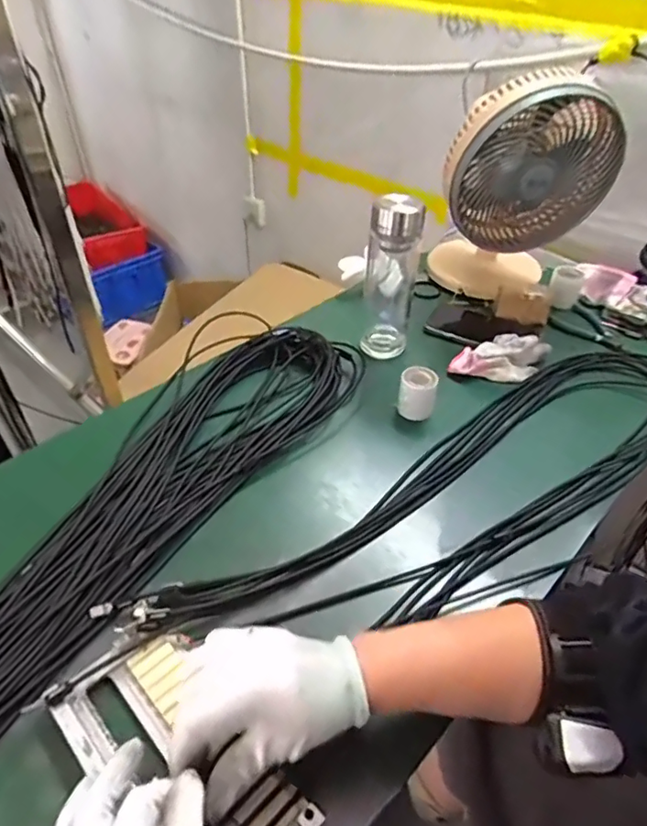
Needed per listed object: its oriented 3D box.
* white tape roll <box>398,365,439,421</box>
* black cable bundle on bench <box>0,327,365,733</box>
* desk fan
[{"bbox_3d":[0.117,-0.024,0.684,0.043,0.055,0.043,1,41,-1],"label":"white tape roll"},{"bbox_3d":[-0.197,0.121,0.524,0.151,0.037,0.749,21,45,22],"label":"black cable bundle on bench"},{"bbox_3d":[0.292,-0.323,0.814,0.228,0.307,0.150,6,41,5],"label":"desk fan"}]

